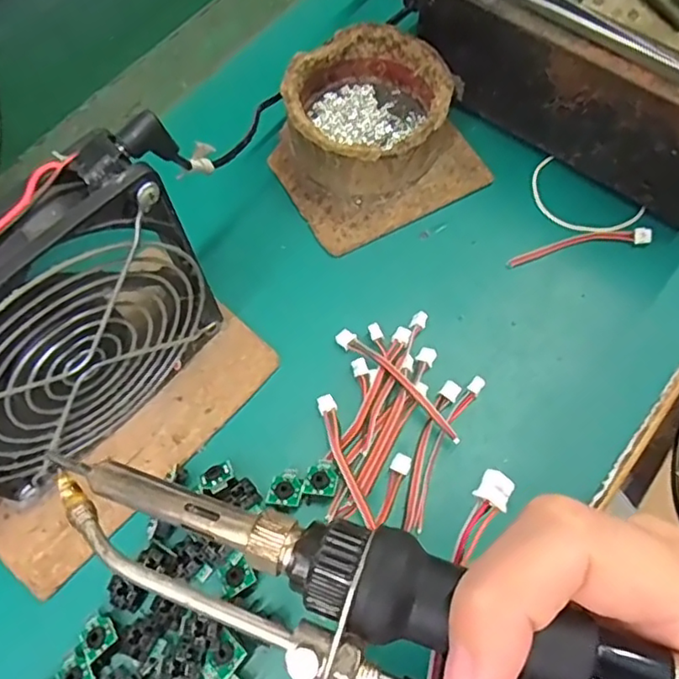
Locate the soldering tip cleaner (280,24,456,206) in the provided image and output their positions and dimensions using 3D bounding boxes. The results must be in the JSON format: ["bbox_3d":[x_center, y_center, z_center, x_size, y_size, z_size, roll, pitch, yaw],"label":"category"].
[{"bbox_3d":[0.015,-0.121,0.321,0.084,0.041,0.084,0,68,0],"label":"soldering tip cleaner"}]

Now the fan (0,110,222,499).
[{"bbox_3d":[-0.100,0.000,0.227,0.027,0.128,0.122,42,74,15],"label":"fan"}]

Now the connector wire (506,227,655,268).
[{"bbox_3d":[0.124,-0.050,0.310,0.074,0.009,0.011,-8,69,-3],"label":"connector wire"}]

